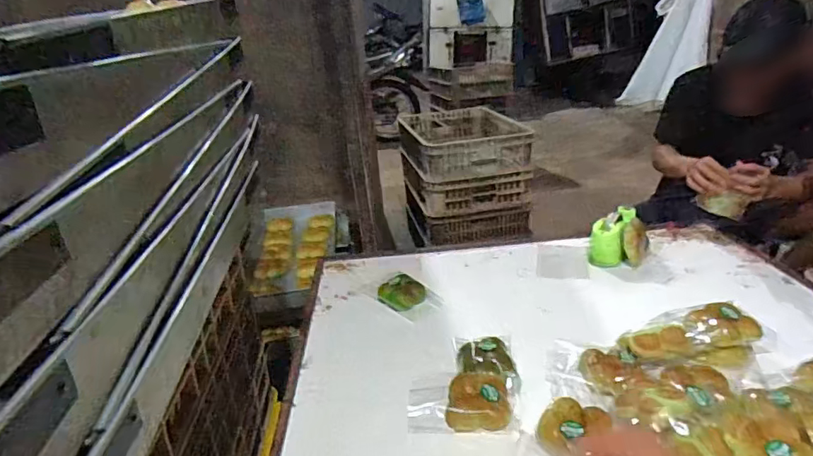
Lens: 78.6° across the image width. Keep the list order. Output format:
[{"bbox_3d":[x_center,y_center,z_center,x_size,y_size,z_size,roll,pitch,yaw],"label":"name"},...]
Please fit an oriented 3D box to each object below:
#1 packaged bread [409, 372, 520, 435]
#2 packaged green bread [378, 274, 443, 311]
[{"bbox_3d":[0.098,0.315,0.905,0.193,0.044,0.116,-5,23,3],"label":"packaged bread"},{"bbox_3d":[0.002,0.166,1.257,0.153,0.045,0.107,16,32,42],"label":"packaged green bread"}]

